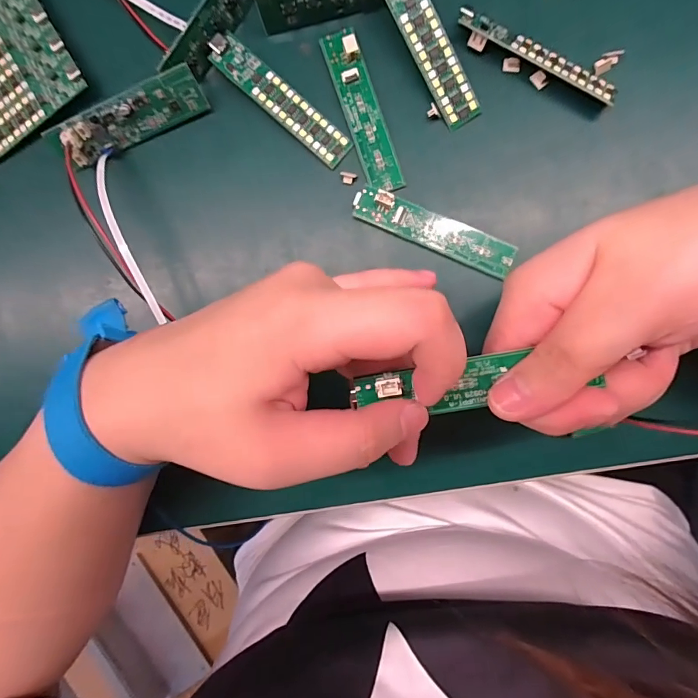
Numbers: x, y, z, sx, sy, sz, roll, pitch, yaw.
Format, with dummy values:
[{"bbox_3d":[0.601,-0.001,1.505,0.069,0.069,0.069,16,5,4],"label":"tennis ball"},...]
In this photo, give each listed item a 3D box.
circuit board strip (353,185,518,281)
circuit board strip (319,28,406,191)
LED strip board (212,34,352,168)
[{"bbox_3d":[0.043,-0.059,0.219,0.083,0.008,0.017,24,92,4],"label":"circuit board strip"},{"bbox_3d":[0.007,-0.119,0.218,0.017,0.008,0.081,-19,88,4],"label":"circuit board strip"},{"bbox_3d":[-0.034,-0.126,0.220,0.082,0.008,0.018,42,93,3],"label":"LED strip board"}]

